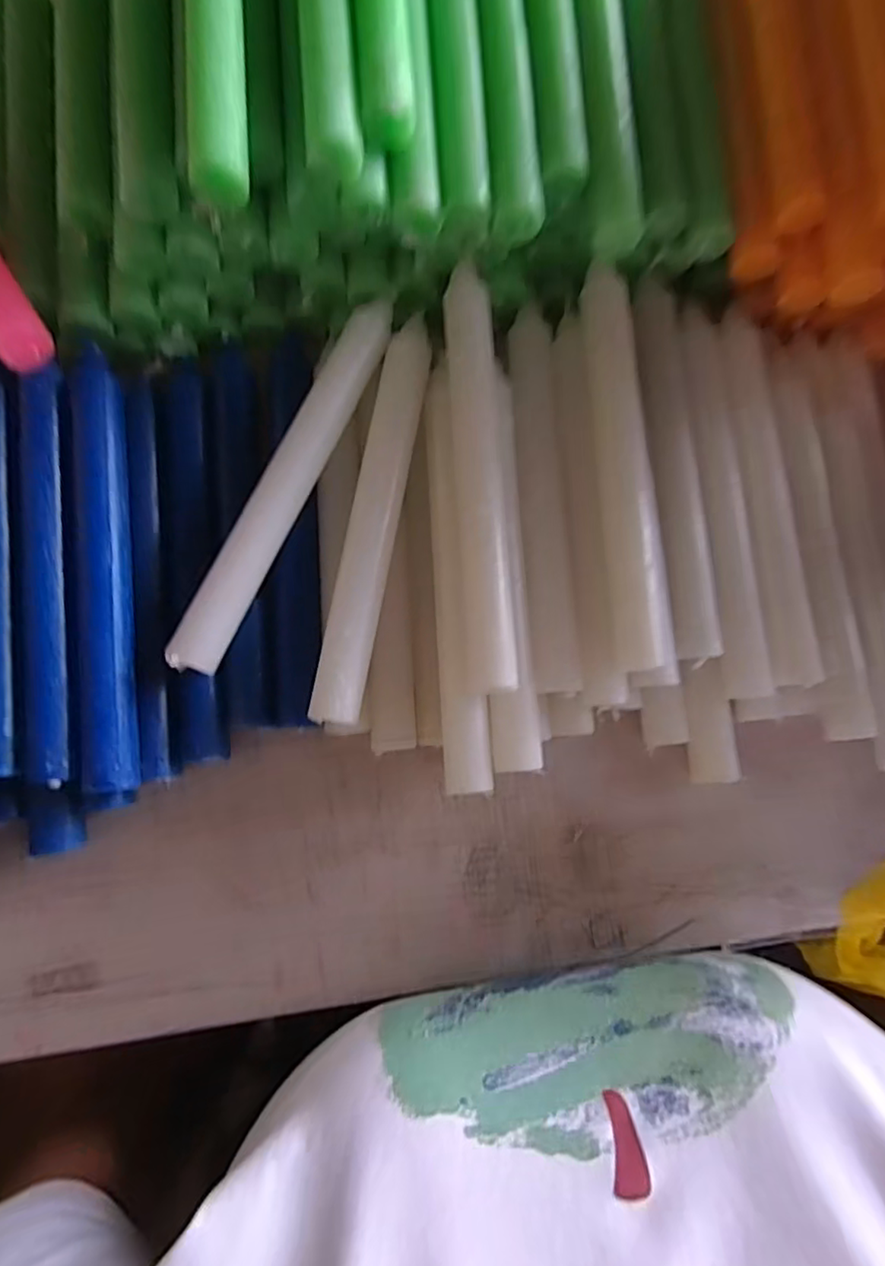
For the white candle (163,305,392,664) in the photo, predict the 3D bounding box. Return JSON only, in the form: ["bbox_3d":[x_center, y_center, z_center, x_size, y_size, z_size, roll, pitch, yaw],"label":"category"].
[{"bbox_3d":[-0.072,-0.073,0.289,0.022,0.016,0.196,24,82,0],"label":"white candle"}]

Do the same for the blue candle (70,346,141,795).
[{"bbox_3d":[-0.156,-0.032,0.281,0.020,0.022,0.203,-6,83,-4],"label":"blue candle"}]

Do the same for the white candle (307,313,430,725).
[{"bbox_3d":[-0.032,-0.057,0.292,0.023,0.024,0.198,10,82,-2],"label":"white candle"}]

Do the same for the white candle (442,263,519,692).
[{"bbox_3d":[0.017,-0.073,0.285,0.022,0.023,0.197,-3,83,-4],"label":"white candle"}]

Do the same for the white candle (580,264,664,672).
[{"bbox_3d":[0.085,-0.079,0.293,0.021,0.021,0.192,-3,83,-4],"label":"white candle"}]

